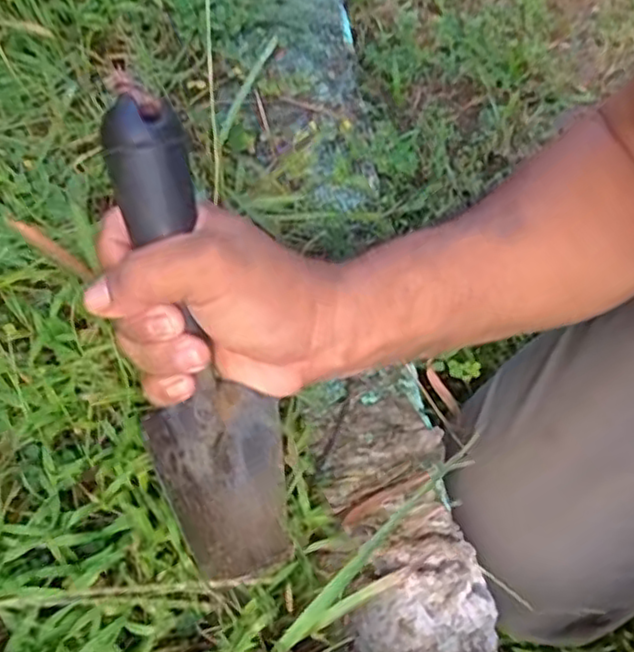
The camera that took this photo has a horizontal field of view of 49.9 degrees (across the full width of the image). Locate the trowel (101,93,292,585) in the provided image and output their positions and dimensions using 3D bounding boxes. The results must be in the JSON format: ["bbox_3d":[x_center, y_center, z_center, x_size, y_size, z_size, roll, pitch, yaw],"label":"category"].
[{"bbox_3d":[-0.054,0.019,0.305,0.055,0.035,0.225,-14,112,-7],"label":"trowel"}]

